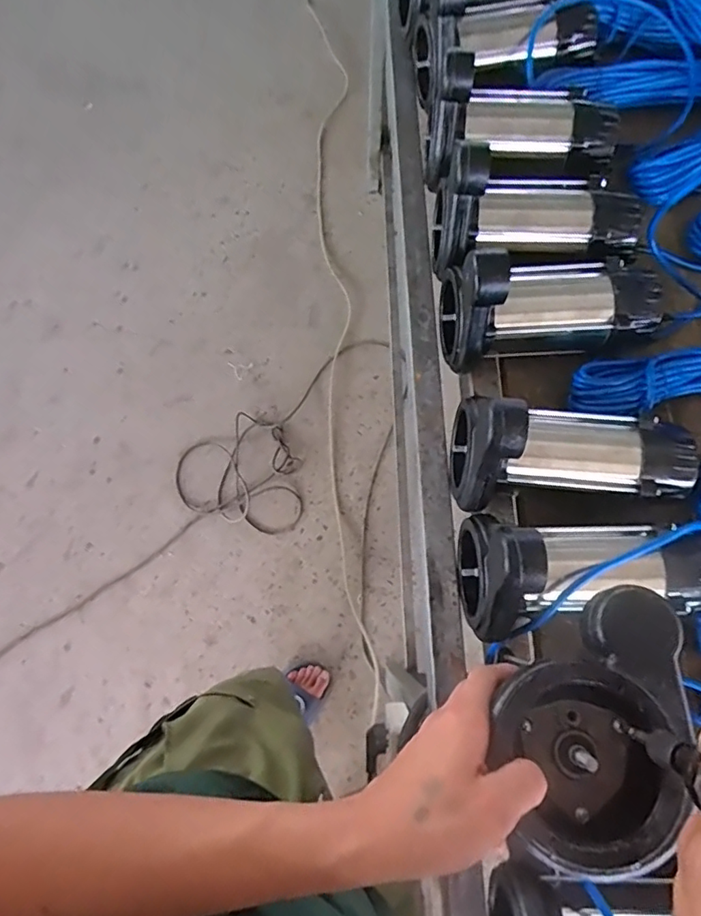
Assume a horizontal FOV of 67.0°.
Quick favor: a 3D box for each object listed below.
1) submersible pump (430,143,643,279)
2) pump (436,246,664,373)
[{"bbox_3d":[0.227,-0.290,0.624,0.248,0.137,0.117,-2,73,1],"label":"submersible pump"},{"bbox_3d":[0.223,-0.173,0.594,0.221,0.153,0.104,-9,73,-2],"label":"pump"}]

